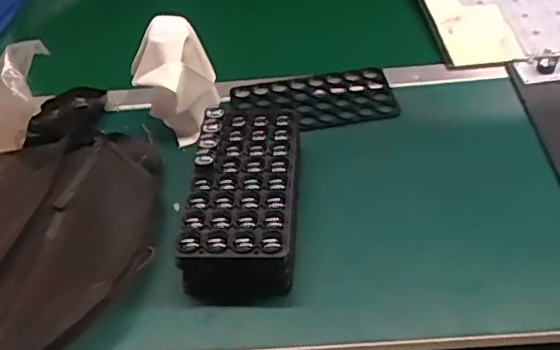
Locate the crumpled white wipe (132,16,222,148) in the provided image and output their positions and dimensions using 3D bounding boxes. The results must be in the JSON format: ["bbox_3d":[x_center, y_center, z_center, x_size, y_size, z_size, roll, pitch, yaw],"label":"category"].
[{"bbox_3d":[-0.116,-0.102,0.654,0.090,0.120,0.085,-13,44,-7],"label":"crumpled white wipe"}]

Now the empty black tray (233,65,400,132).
[{"bbox_3d":[0.041,-0.091,0.716,0.192,0.011,0.106,-9,44,-2],"label":"empty black tray"}]

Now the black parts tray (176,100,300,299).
[{"bbox_3d":[-0.032,0.016,0.567,0.099,0.067,0.209,0,44,6],"label":"black parts tray"}]

